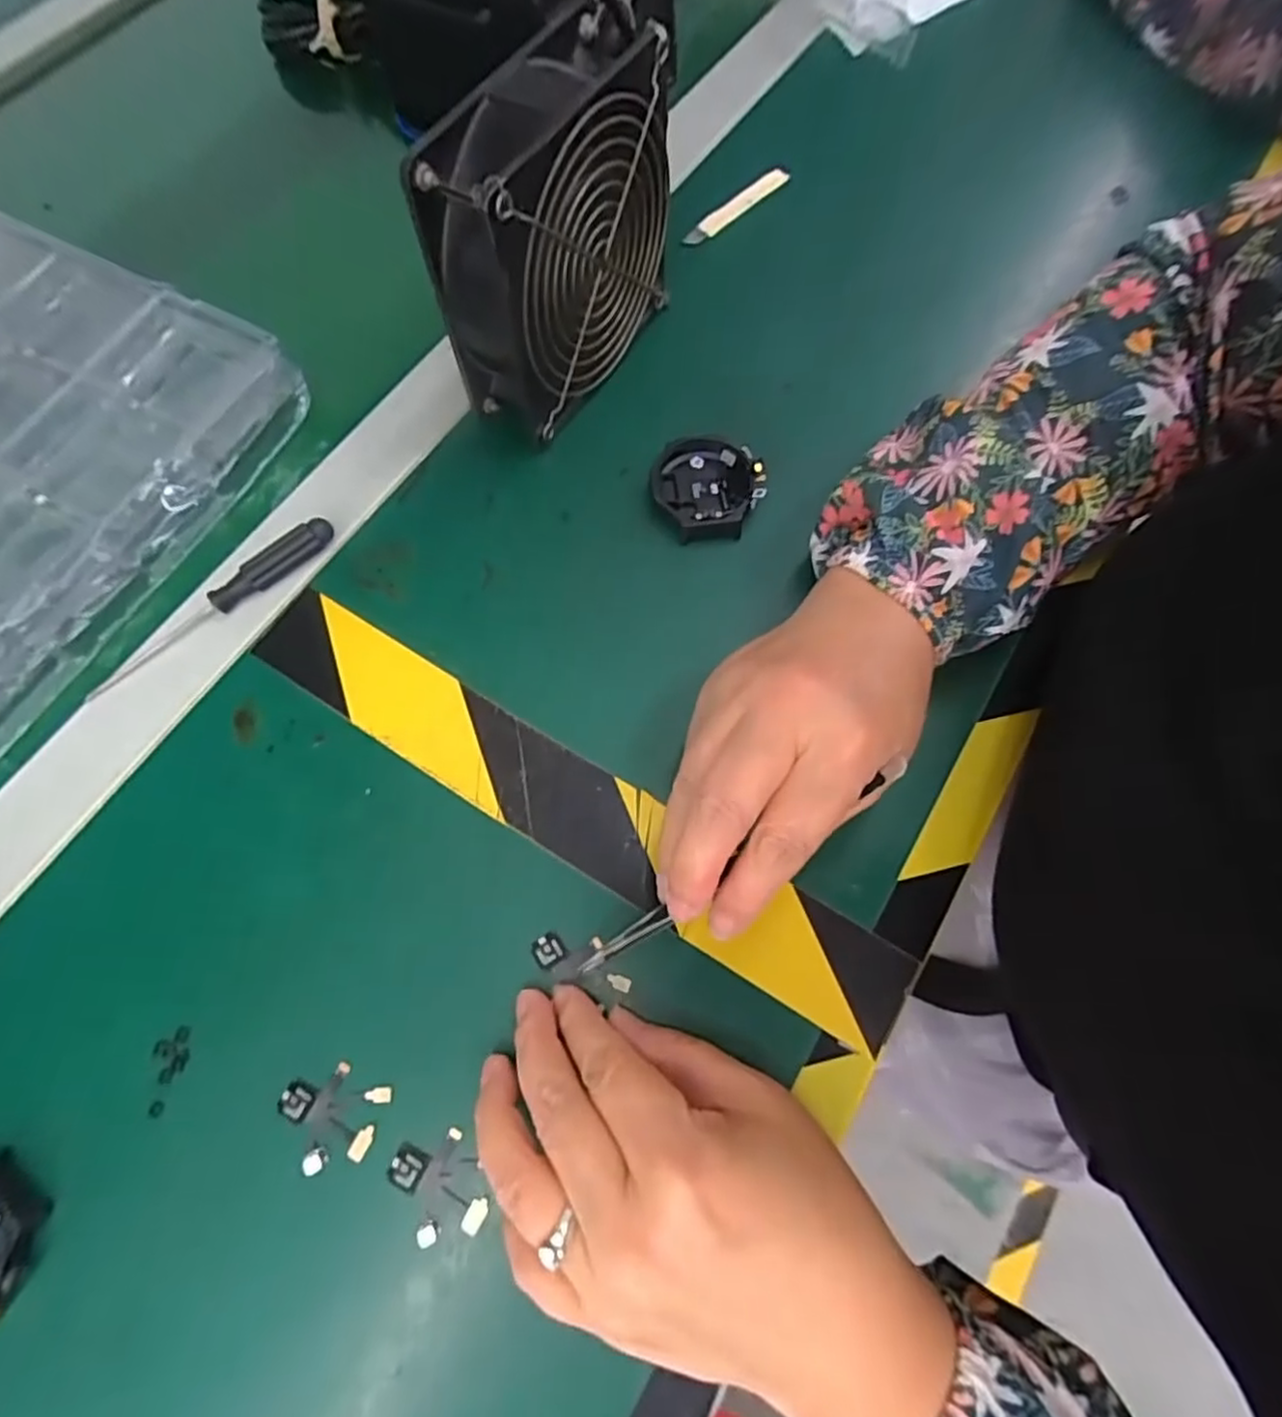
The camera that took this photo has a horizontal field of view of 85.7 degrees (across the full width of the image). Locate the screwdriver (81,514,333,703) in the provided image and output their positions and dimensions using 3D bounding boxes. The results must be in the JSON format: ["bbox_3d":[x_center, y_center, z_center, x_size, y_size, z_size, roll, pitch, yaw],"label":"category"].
[{"bbox_3d":[-0.188,-0.045,0.305,0.120,0.011,0.015,-39,74,-12],"label":"screwdriver"}]

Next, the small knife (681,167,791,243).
[{"bbox_3d":[0.055,-0.292,0.401,0.011,0.006,0.084,42,76,15],"label":"small knife"}]

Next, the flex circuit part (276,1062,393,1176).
[{"bbox_3d":[-0.108,0.140,0.239,0.036,0.004,0.031,26,73,10],"label":"flex circuit part"}]

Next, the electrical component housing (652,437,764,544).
[{"bbox_3d":[0.031,-0.104,0.328,0.050,0.017,0.053,0,70,1],"label":"electrical component housing"}]

